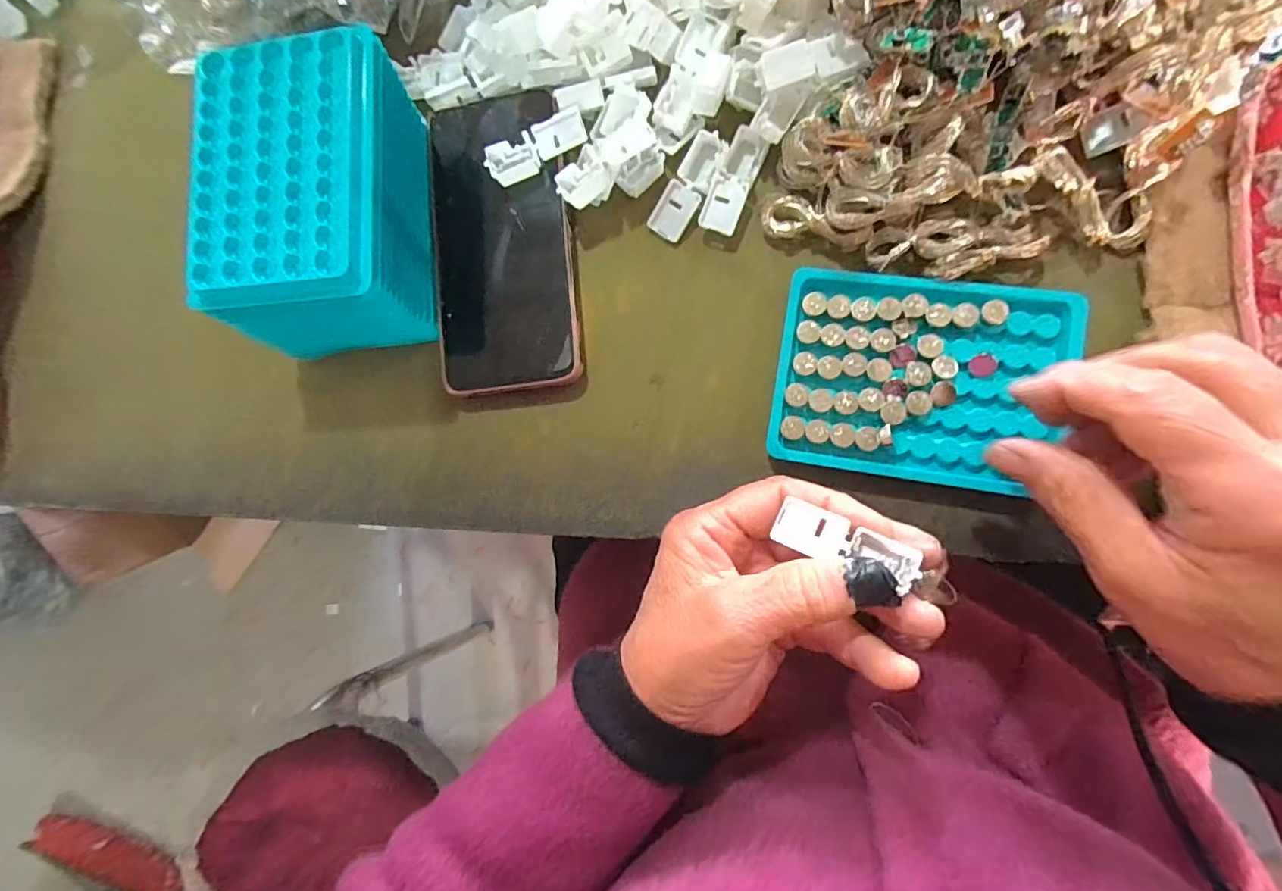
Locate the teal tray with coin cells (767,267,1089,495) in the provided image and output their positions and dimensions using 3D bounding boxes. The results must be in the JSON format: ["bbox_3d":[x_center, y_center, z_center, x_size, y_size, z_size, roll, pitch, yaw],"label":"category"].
[{"bbox_3d":[0.131,-0.032,0.266,0.128,0.017,0.095,8,87,10],"label":"teal tray with coin cells"}]

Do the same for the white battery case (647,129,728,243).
[{"bbox_3d":[0.025,-0.136,0.297,0.021,0.011,0.055,35,92,10],"label":"white battery case"}]

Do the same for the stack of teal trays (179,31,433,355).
[{"bbox_3d":[-0.161,-0.121,0.289,0.087,0.072,0.142,-3,85,11],"label":"stack of teal trays"}]

